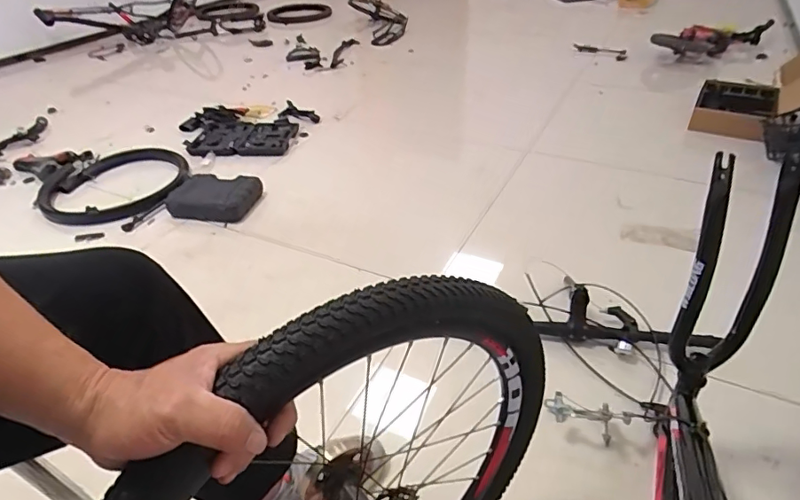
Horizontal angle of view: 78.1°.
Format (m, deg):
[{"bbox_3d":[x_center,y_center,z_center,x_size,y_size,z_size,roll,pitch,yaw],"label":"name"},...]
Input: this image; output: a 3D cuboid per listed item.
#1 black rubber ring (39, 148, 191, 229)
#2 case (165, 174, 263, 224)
[{"bbox_3d":[-0.945,-0.221,1.638,0.458,0.042,0.453,-2,37,2],"label":"black rubber ring"},{"bbox_3d":[-0.580,-0.175,1.538,0.259,0.058,0.197,6,38,12],"label":"case"}]

